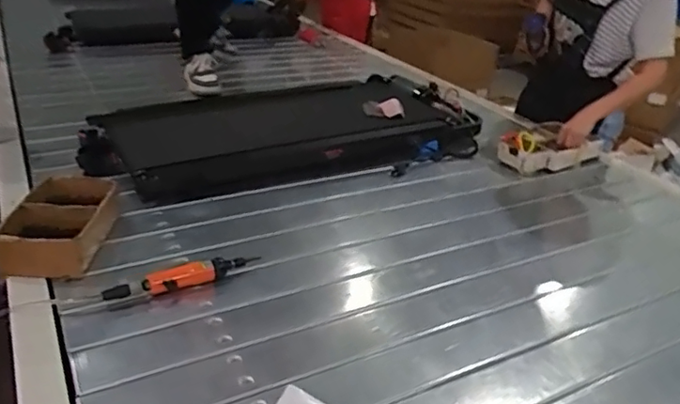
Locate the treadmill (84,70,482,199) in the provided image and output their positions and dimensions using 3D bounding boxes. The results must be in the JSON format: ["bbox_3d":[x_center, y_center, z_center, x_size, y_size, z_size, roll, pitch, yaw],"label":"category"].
[{"bbox_3d":[-0.140,-0.233,1.700,1.141,0.094,0.574,-10,31,-27],"label":"treadmill"}]

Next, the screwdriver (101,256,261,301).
[{"bbox_3d":[-0.280,0.135,1.067,0.275,0.047,0.035,-13,32,-31],"label":"screwdriver"}]

